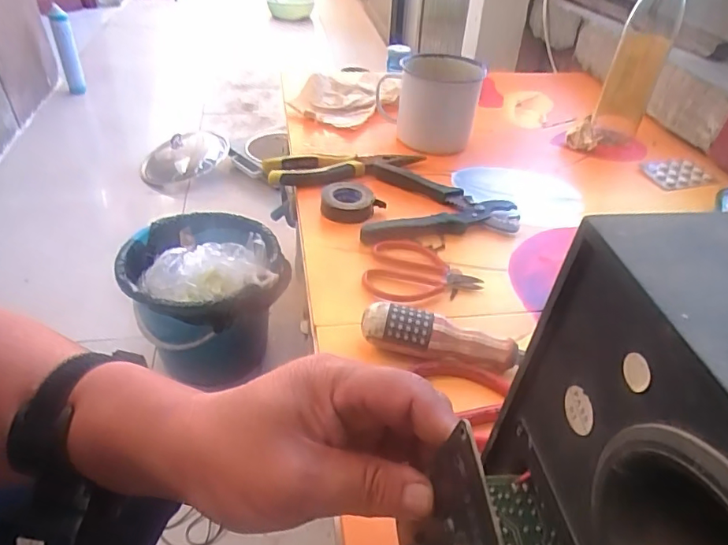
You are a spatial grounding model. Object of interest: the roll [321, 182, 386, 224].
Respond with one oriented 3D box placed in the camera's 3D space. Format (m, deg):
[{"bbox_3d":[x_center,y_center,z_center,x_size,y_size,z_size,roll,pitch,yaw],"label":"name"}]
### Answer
[{"bbox_3d":[-0.012,-0.075,0.552,0.065,0.021,0.054,2,40,-3],"label":"roll"}]

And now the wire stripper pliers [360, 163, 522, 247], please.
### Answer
[{"bbox_3d":[0.074,-0.083,0.570,0.173,0.020,0.138,-5,41,-11],"label":"wire stripper pliers"}]

